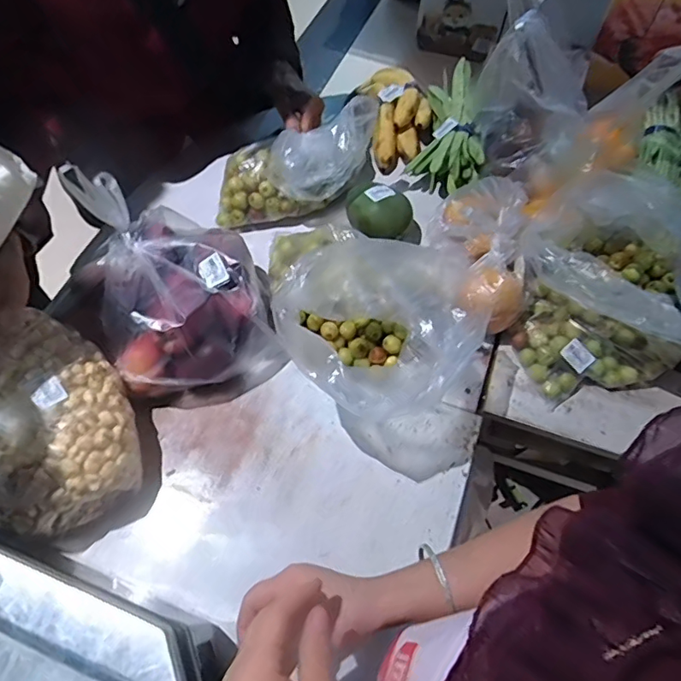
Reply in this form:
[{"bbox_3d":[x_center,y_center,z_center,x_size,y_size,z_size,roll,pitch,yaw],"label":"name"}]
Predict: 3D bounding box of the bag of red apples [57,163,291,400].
[{"bbox_3d":[-0.206,-0.063,0.657,0.200,0.175,0.238,-18,63,-11],"label":"bag of red apples"}]

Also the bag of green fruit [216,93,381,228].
[{"bbox_3d":[-0.058,-0.251,0.774,0.270,0.137,0.111,-23,60,20],"label":"bag of green fruit"}]

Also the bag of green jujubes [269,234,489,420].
[{"bbox_3d":[0.041,-0.022,0.642,0.242,0.161,0.165,33,65,16],"label":"bag of green jujubes"}]

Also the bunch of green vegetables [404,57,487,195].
[{"bbox_3d":[0.174,-0.350,0.845,0.112,0.068,0.225,6,76,2],"label":"bunch of green vegetables"}]

